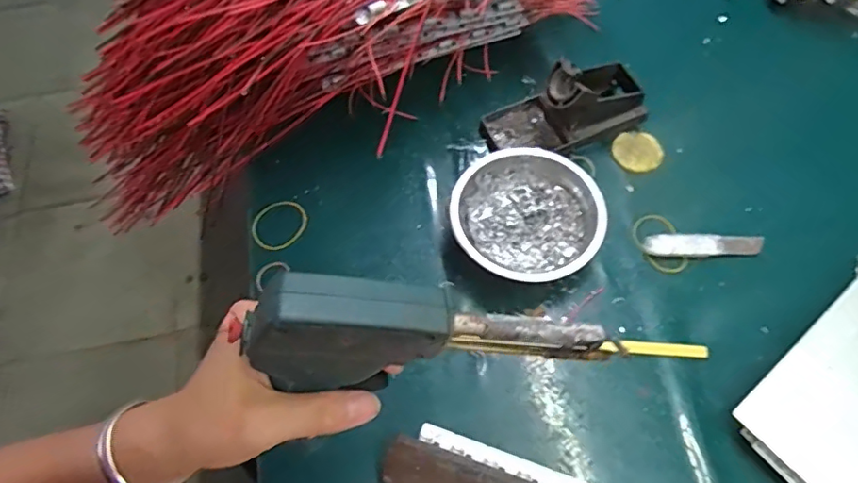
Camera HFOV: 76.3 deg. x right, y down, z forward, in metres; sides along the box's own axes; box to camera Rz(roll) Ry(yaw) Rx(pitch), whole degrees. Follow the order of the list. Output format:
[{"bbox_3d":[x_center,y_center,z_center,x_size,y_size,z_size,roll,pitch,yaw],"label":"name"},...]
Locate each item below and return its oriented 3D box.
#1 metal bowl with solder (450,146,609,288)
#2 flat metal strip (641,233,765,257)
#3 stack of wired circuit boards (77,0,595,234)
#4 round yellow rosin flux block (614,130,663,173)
[{"bbox_3d":[0.085,-0.019,0.481,0.125,0.041,0.119,-1,62,1],"label":"metal bowl with solder"},{"bbox_3d":[0.246,0.002,0.487,0.106,0.011,0.022,-3,62,0],"label":"flat metal strip"},{"bbox_3d":[-0.099,-0.246,0.571,0.618,0.190,0.273,-26,63,3],"label":"stack of wired circuit boards"},{"bbox_3d":[0.206,-0.090,0.538,0.051,0.004,0.045,-18,63,-8],"label":"round yellow rosin flux block"}]

